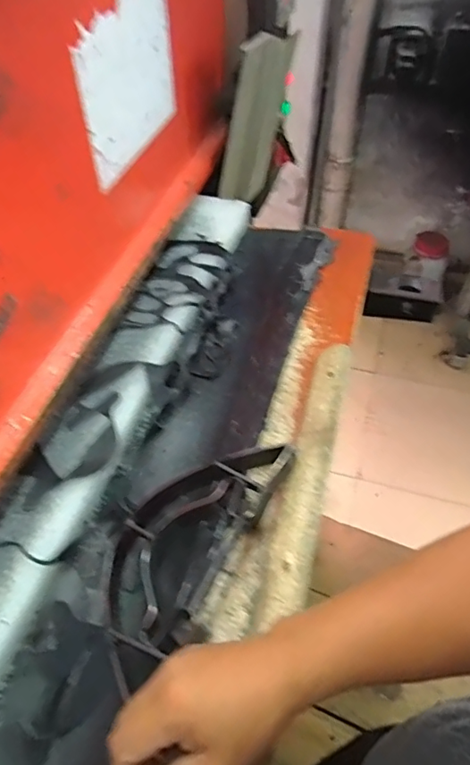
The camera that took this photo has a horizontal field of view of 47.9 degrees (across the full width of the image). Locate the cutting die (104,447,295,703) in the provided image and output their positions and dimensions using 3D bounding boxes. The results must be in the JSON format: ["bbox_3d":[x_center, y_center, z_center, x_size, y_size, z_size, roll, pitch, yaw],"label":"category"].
[{"bbox_3d":[-0.051,0.146,0.491,0.115,0.051,0.242,22,54,21],"label":"cutting die"}]

